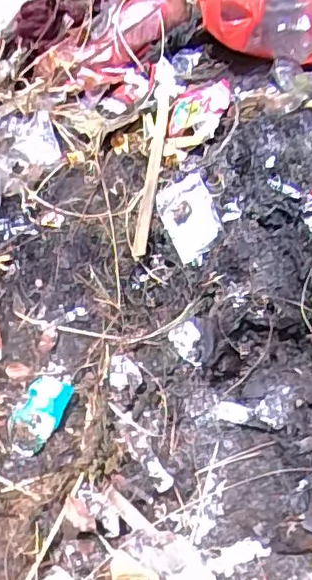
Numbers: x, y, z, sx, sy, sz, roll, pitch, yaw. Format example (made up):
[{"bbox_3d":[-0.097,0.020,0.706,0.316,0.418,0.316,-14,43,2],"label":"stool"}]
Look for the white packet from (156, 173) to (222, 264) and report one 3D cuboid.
[{"bbox_3d":[0.054,-0.118,0.966,0.084,0.012,0.134,-25,71,7],"label":"white packet"}]

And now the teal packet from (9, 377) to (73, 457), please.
[{"bbox_3d":[-0.178,0.188,0.907,0.073,0.013,0.119,24,74,16],"label":"teal packet"}]

